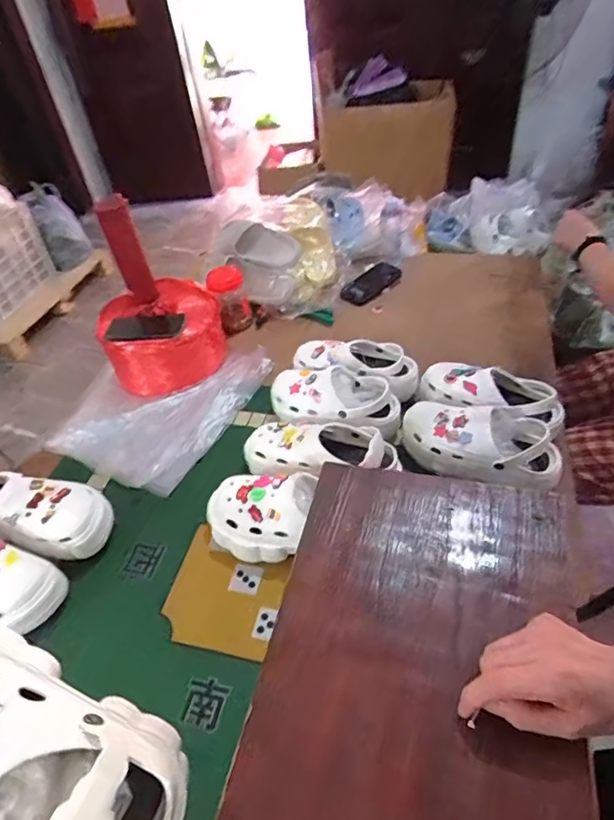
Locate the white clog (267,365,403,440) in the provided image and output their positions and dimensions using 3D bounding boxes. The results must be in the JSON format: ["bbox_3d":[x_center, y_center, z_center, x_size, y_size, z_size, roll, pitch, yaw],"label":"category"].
[{"bbox_3d":[0.050,-0.027,0.934,0.246,0.088,0.111,5,45,13],"label":"white clog"}]

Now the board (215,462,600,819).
[{"bbox_3d":[0.090,0.211,0.408,0.243,0.023,0.397,7,45,15],"label":"board"}]

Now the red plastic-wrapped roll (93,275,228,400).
[{"bbox_3d":[-0.326,-0.175,1.125,0.247,0.150,0.243,-4,43,4],"label":"red plastic-wrapped roll"}]

